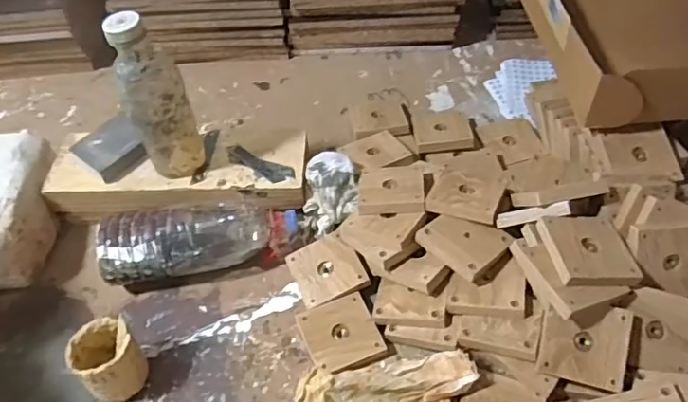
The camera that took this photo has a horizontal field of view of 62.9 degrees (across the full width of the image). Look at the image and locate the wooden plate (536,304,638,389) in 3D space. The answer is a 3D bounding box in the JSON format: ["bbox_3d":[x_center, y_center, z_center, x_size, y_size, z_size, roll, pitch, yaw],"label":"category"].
[{"bbox_3d":[0.250,0.145,0.579,0.084,0.012,0.079,12,79,12],"label":"wooden plate"}]

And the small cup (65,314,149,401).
[{"bbox_3d":[-0.248,0.176,0.601,0.062,0.084,0.064,-1,50,2],"label":"small cup"}]

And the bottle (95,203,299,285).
[{"bbox_3d":[-0.178,0.043,0.702,0.237,0.071,0.079,-13,51,-8],"label":"bottle"}]

